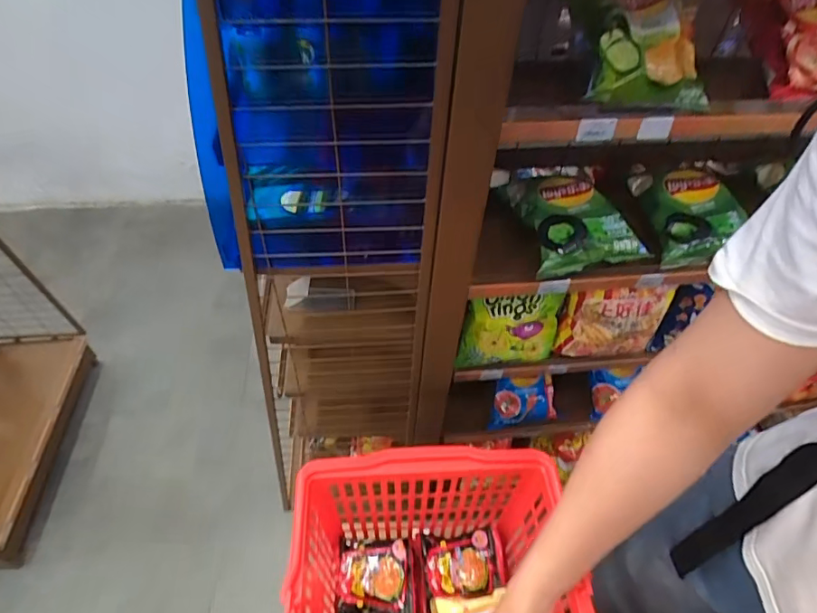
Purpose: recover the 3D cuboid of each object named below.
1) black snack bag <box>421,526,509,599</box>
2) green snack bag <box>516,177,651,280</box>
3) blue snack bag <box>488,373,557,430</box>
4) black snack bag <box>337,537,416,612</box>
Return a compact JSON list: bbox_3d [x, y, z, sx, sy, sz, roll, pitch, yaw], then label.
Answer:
[{"bbox_3d":[0.072,0.330,0.650,0.101,0.025,0.072,-4,63,-6],"label":"black snack bag"},{"bbox_3d":[0.244,-0.135,0.748,0.156,0.049,0.202,-5,49,-7],"label":"green snack bag"},{"bbox_3d":[0.245,0.203,1.082,0.140,0.112,0.026,-7,14,-7],"label":"blue snack bag"},{"bbox_3d":[-0.039,0.341,0.627,0.096,0.045,0.094,1,48,-2],"label":"black snack bag"}]

